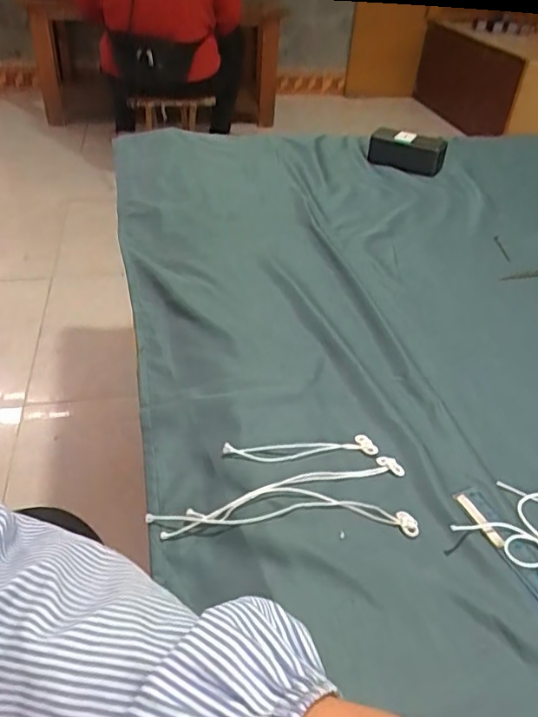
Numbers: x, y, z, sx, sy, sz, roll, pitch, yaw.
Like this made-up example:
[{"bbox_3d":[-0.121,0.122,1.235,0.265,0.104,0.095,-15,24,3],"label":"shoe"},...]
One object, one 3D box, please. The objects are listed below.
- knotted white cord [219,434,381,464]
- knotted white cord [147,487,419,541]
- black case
[{"bbox_3d":[0.027,0.074,0.440,0.125,0.011,0.020,-4,40,-11],"label":"knotted white cord"},{"bbox_3d":[0.012,0.111,0.398,0.192,0.011,0.033,1,39,-5],"label":"knotted white cord"},{"bbox_3d":[0.242,-0.364,0.957,0.128,0.053,0.050,19,41,17],"label":"black case"}]

